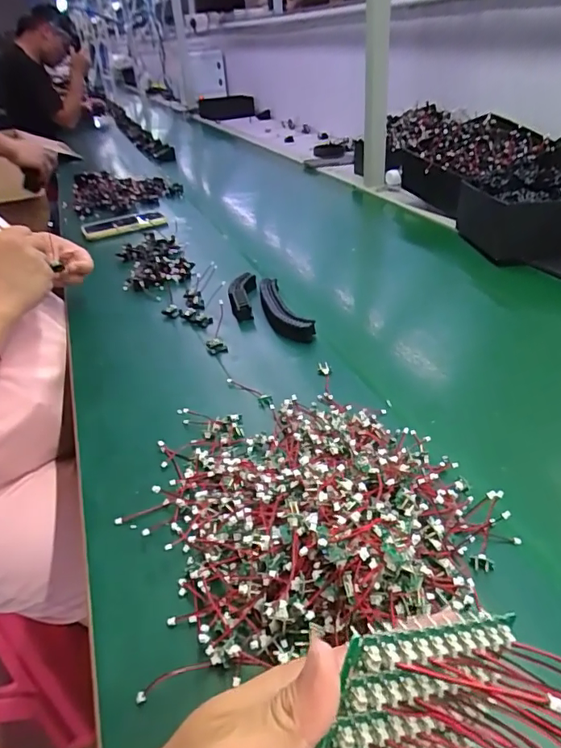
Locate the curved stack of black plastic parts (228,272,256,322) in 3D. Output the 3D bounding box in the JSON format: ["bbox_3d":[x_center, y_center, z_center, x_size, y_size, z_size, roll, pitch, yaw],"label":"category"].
[{"bbox_3d":[-0.054,-0.107,0.716,0.036,0.031,0.105,-3,34,3],"label":"curved stack of black plastic parts"}]

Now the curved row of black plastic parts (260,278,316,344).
[{"bbox_3d":[-0.001,-0.083,0.677,0.043,0.032,0.161,-14,35,-13],"label":"curved row of black plastic parts"}]

